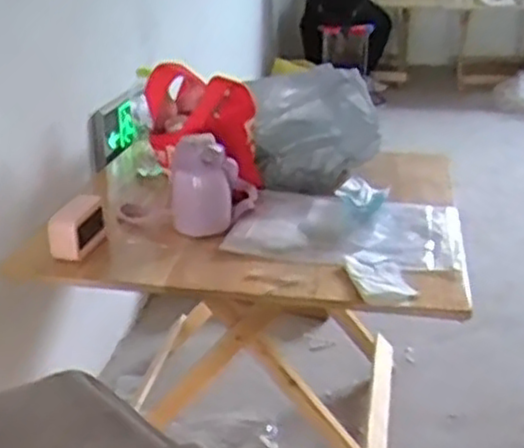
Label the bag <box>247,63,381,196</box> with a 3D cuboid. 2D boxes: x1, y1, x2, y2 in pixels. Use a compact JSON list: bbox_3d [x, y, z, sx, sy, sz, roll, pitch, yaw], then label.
[{"bbox_3d":[0.111,-0.193,1.642,0.265,0.254,0.214,3,23,8],"label":"bag"}]

